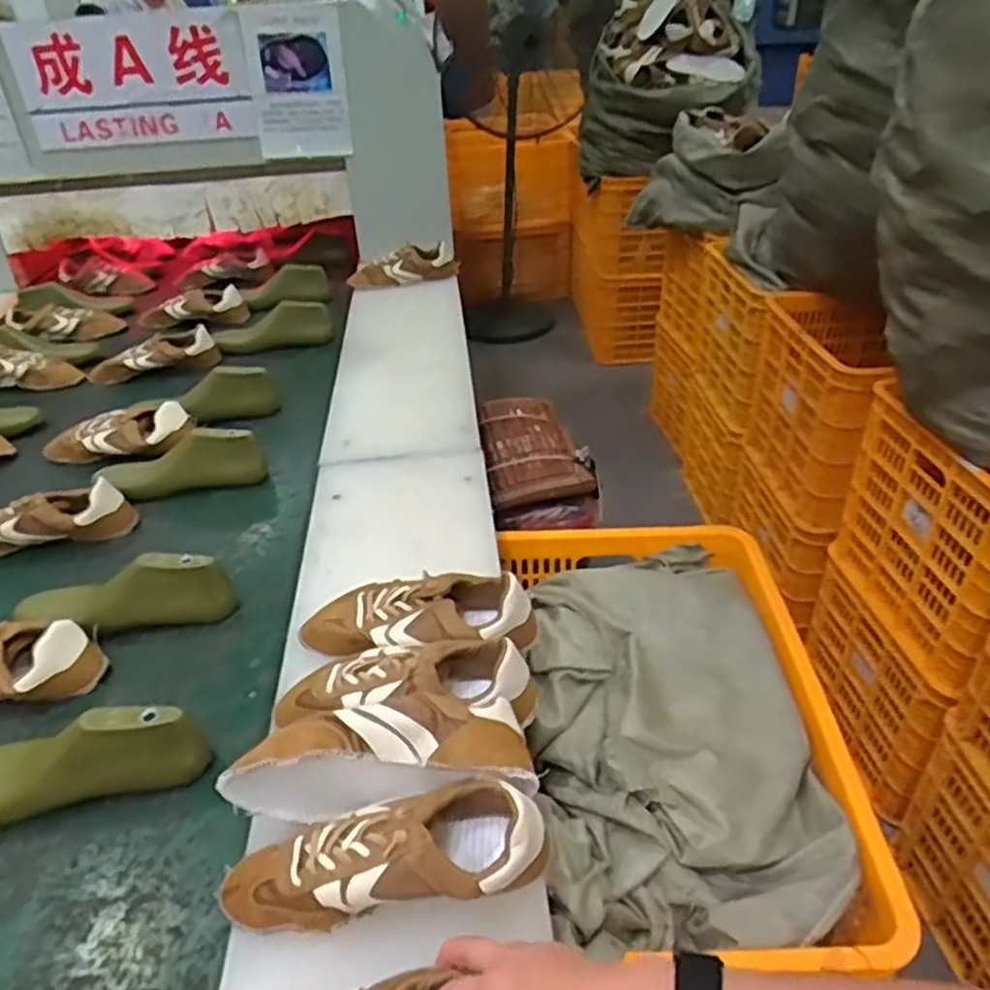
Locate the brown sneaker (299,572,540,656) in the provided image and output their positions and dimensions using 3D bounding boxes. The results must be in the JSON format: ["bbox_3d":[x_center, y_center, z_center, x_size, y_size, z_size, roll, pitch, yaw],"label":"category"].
[{"bbox_3d":[-0.080,0.132,0.778,0.244,0.074,0.099,-5,36,-1],"label":"brown sneaker"}]

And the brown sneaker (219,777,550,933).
[{"bbox_3d":[-0.085,0.272,0.568,0.246,0.076,0.086,-5,36,-2],"label":"brown sneaker"}]

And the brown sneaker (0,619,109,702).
[{"bbox_3d":[-0.563,0.188,0.825,0.243,0.067,0.081,-3,36,0],"label":"brown sneaker"}]

